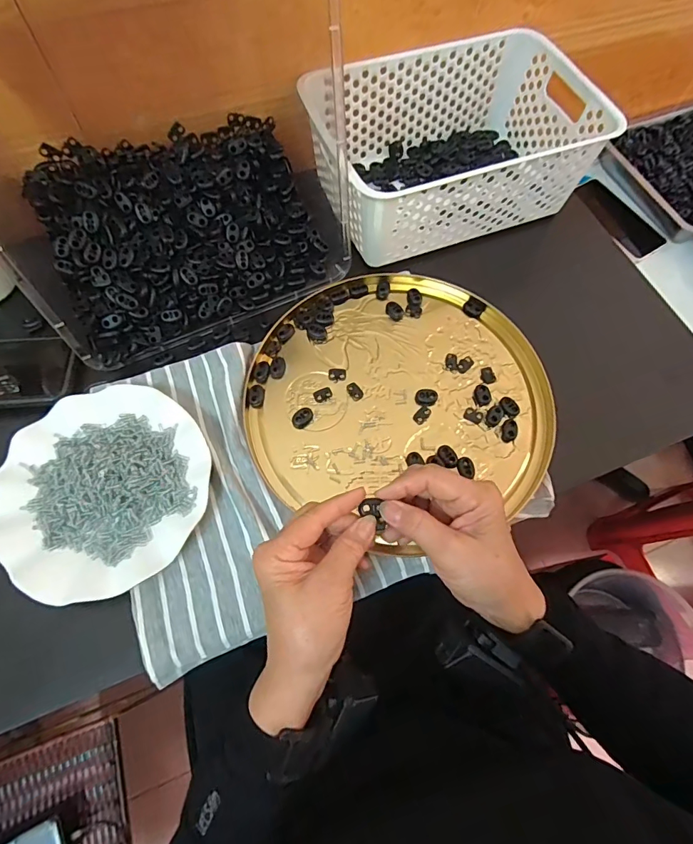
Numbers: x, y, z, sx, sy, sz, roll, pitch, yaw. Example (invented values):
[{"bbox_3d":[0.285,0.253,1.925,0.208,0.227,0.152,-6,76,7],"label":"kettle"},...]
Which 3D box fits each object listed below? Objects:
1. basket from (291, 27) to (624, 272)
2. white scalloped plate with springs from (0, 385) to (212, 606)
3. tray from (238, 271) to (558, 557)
[{"bbox_3d":[0.119,-0.323,0.517,0.305,0.098,0.202,-22,70,-11],"label":"basket"},{"bbox_3d":[-0.213,0.055,0.388,0.181,0.023,0.177,1,67,-2],"label":"white scalloped plate with springs"},{"bbox_3d":[0.048,-0.030,0.440,0.288,0.015,0.277,1,67,-2],"label":"tray"}]

